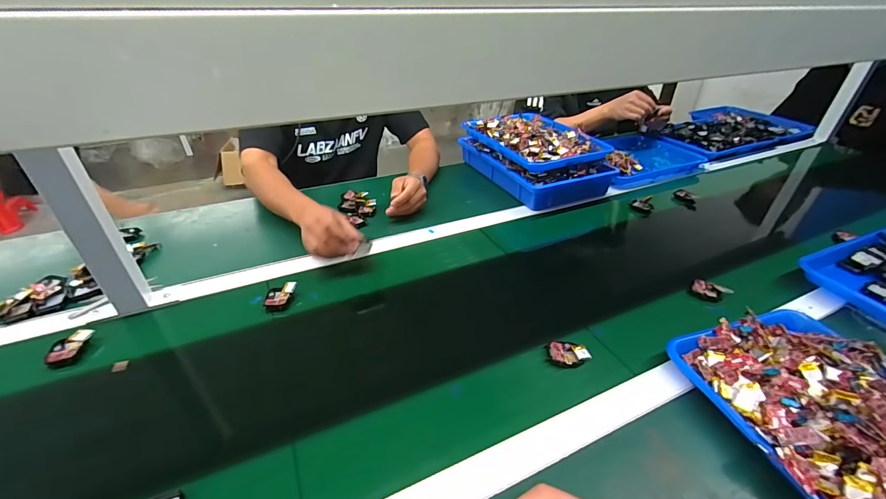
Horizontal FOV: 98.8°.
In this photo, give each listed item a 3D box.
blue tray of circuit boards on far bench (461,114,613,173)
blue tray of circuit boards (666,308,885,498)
[{"bbox_3d":[0.227,-0.282,0.955,0.244,0.044,0.297,-15,37,-21],"label":"blue tray of circuit boards on far bench"},{"bbox_3d":[0.444,0.189,0.393,0.238,0.086,0.333,-10,36,-14],"label":"blue tray of circuit boards"}]

